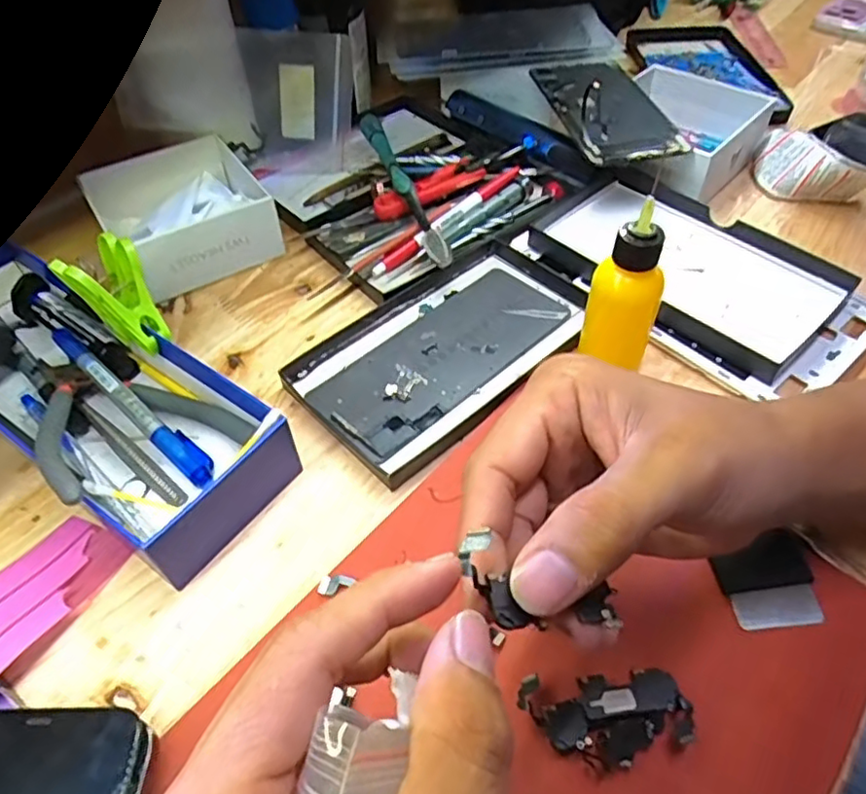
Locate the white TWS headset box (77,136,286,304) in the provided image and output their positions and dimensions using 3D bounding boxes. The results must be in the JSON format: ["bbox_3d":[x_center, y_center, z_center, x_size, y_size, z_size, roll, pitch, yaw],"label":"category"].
[{"bbox_3d":[-0.170,-0.122,0.425,0.104,0.044,0.107,-25,55,-18],"label":"white TWS headset box"}]

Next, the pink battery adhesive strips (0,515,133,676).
[{"bbox_3d":[-0.185,0.092,0.267,0.047,0.017,0.102,23,55,18],"label":"pink battery adhesive strips"}]

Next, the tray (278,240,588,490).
[{"bbox_3d":[0.005,-0.033,0.371,0.172,0.013,0.107,-37,59,-25],"label":"tray"}]

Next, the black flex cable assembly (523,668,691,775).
[{"bbox_3d":[0.065,0.120,0.236,0.060,0.011,0.031,-5,51,-3],"label":"black flex cable assembly"}]

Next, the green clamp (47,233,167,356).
[{"bbox_3d":[-0.159,-0.053,0.325,0.025,0.058,0.035,6,47,48],"label":"green clamp"}]

